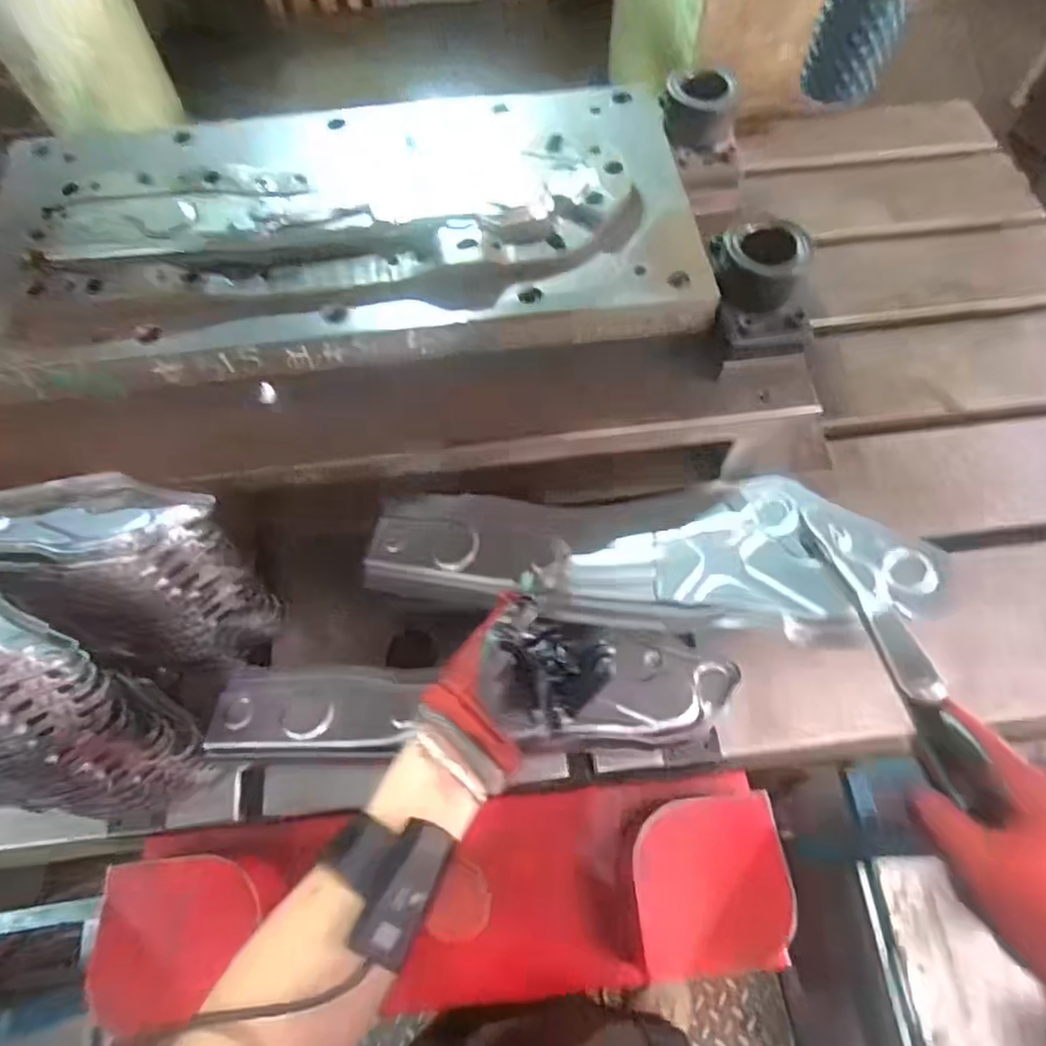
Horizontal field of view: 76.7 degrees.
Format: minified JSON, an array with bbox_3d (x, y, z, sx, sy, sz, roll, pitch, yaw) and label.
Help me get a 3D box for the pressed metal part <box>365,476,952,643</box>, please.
[{"bbox_3d":[0.080,0.023,0.532,0.430,0.034,0.113,2,63,18],"label":"pressed metal part"}]

